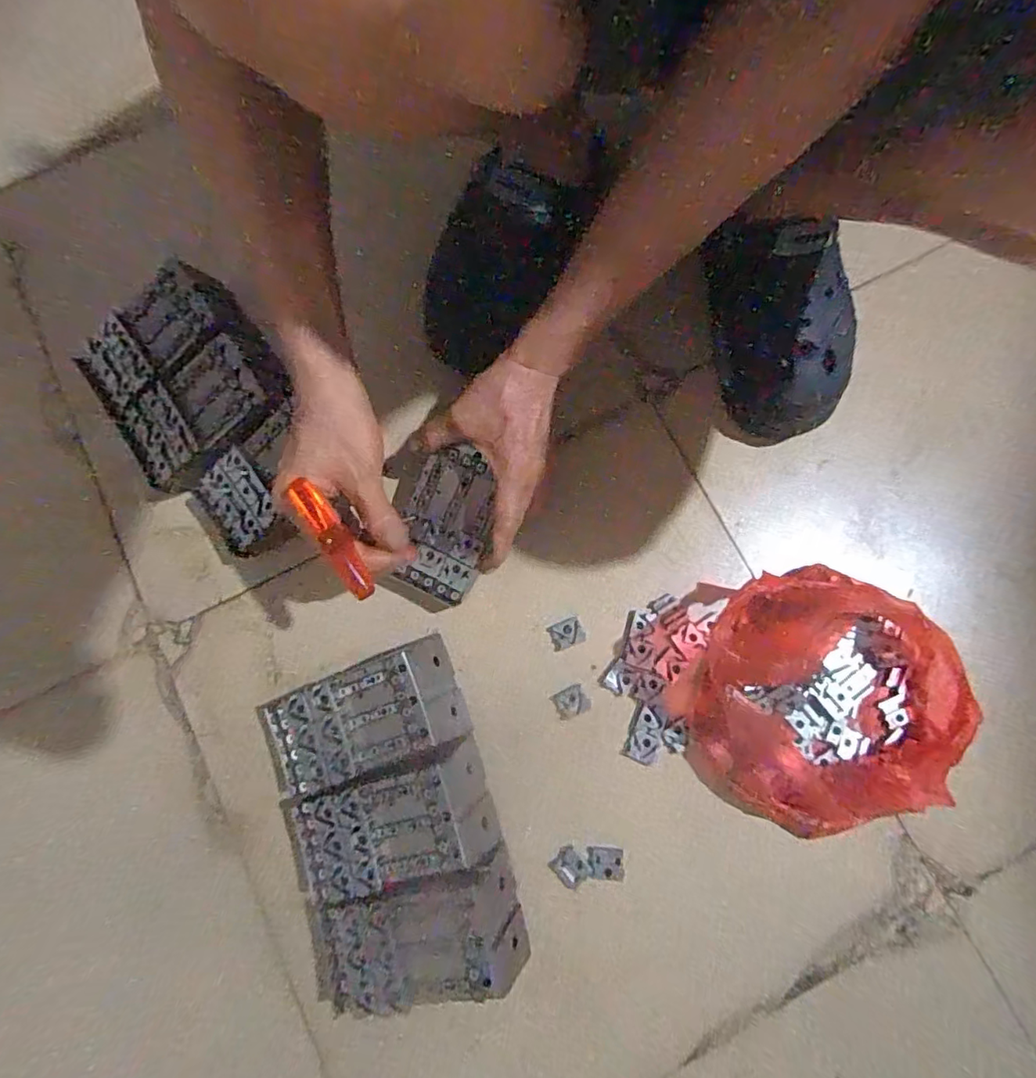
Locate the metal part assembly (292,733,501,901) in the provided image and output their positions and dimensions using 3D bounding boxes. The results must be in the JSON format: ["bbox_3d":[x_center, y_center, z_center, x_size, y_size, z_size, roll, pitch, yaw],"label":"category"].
[{"bbox_3d":[-0.097,0.222,0.434,0.149,0.057,0.082,-18,80,-2],"label":"metal part assembly"}]

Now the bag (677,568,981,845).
[{"bbox_3d":[0.244,0.128,0.444,0.221,0.067,0.210,28,81,6],"label":"bag"}]

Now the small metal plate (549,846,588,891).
[{"bbox_3d":[0.042,0.268,0.450,0.024,0.004,0.027,-44,82,-7],"label":"small metal plate"}]

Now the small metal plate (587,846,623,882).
[{"bbox_3d":[0.072,0.266,0.453,0.029,0.005,0.023,3,79,2],"label":"small metal plate"}]

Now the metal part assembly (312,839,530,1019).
[{"bbox_3d":[-0.082,0.302,0.421,0.165,0.058,0.084,-12,79,-1],"label":"metal part assembly"}]

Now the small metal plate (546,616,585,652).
[{"bbox_3d":[0.042,0.083,0.487,0.029,0.004,0.023,-22,76,-3],"label":"small metal plate"}]

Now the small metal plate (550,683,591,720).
[{"bbox_3d":[0.046,0.141,0.477,0.029,0.004,0.024,-26,80,-4],"label":"small metal plate"}]

